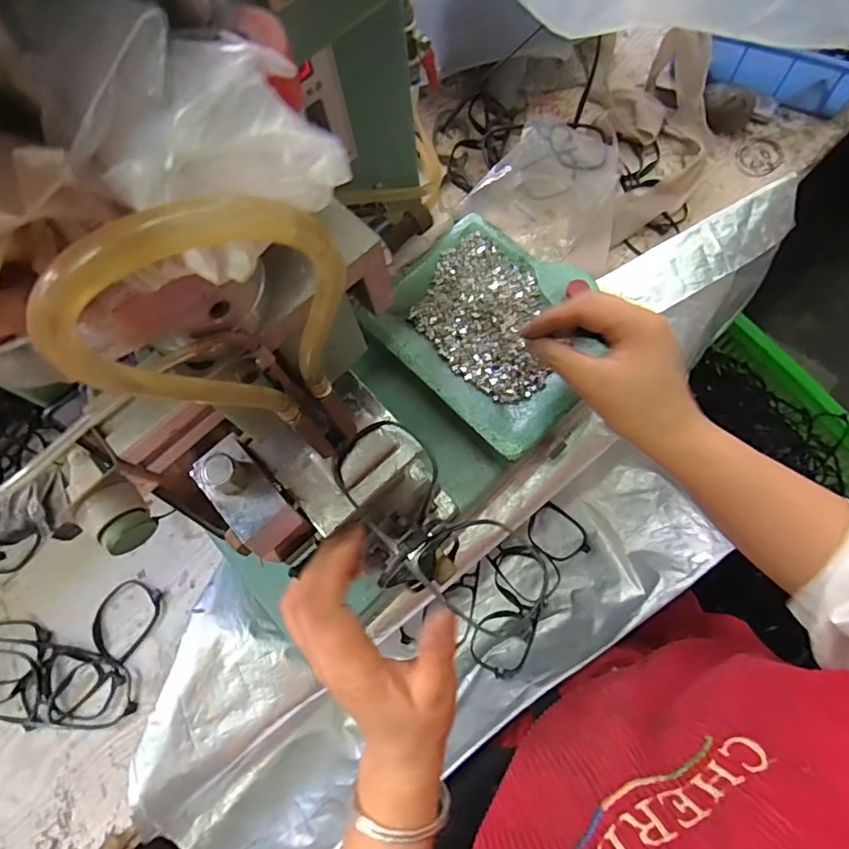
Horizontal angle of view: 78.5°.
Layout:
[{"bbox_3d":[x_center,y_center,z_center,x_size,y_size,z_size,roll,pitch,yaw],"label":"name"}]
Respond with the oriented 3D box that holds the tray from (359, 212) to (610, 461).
[{"bbox_3d":[0.057,-0.082,0.433,0.178,0.020,0.156,42,79,11],"label":"tray"}]

